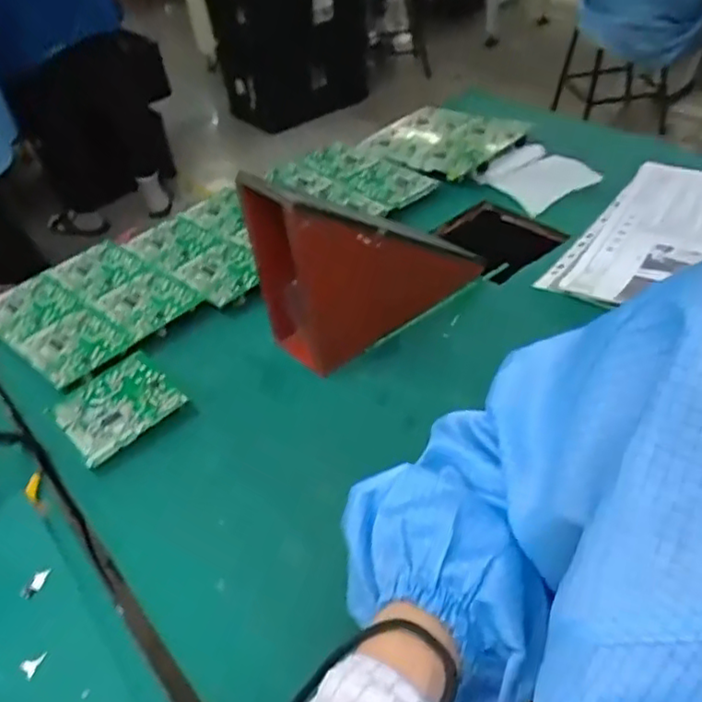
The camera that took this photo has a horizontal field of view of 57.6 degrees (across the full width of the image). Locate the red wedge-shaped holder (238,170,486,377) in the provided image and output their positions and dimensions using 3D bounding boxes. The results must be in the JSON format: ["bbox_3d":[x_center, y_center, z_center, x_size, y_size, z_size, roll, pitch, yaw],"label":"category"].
[{"bbox_3d":[0.029,-0.112,0.574,0.221,0.159,0.072,-30,46,-24],"label":"red wedge-shaped holder"}]

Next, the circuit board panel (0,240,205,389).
[{"bbox_3d":[-0.279,-0.052,0.672,0.191,0.008,0.166,27,52,34],"label":"circuit board panel"}]

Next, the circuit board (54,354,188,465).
[{"bbox_3d":[-0.204,0.046,0.558,0.093,0.008,0.089,-37,51,-25],"label":"circuit board"}]

